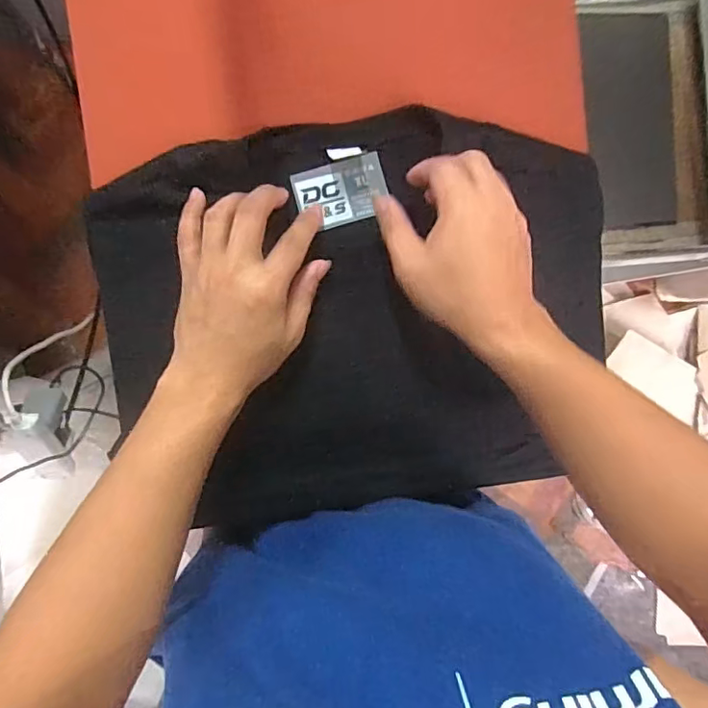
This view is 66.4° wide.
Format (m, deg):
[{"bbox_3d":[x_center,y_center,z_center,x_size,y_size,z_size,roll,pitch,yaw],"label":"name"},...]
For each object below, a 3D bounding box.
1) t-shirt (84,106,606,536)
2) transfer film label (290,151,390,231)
[{"bbox_3d":[0.013,-0.024,0.435,0.406,0.042,0.303,-8,92,-8],"label":"t-shirt"},{"bbox_3d":[-0.008,-0.125,0.420,0.069,0.004,0.047,-18,94,-8],"label":"transfer film label"}]

